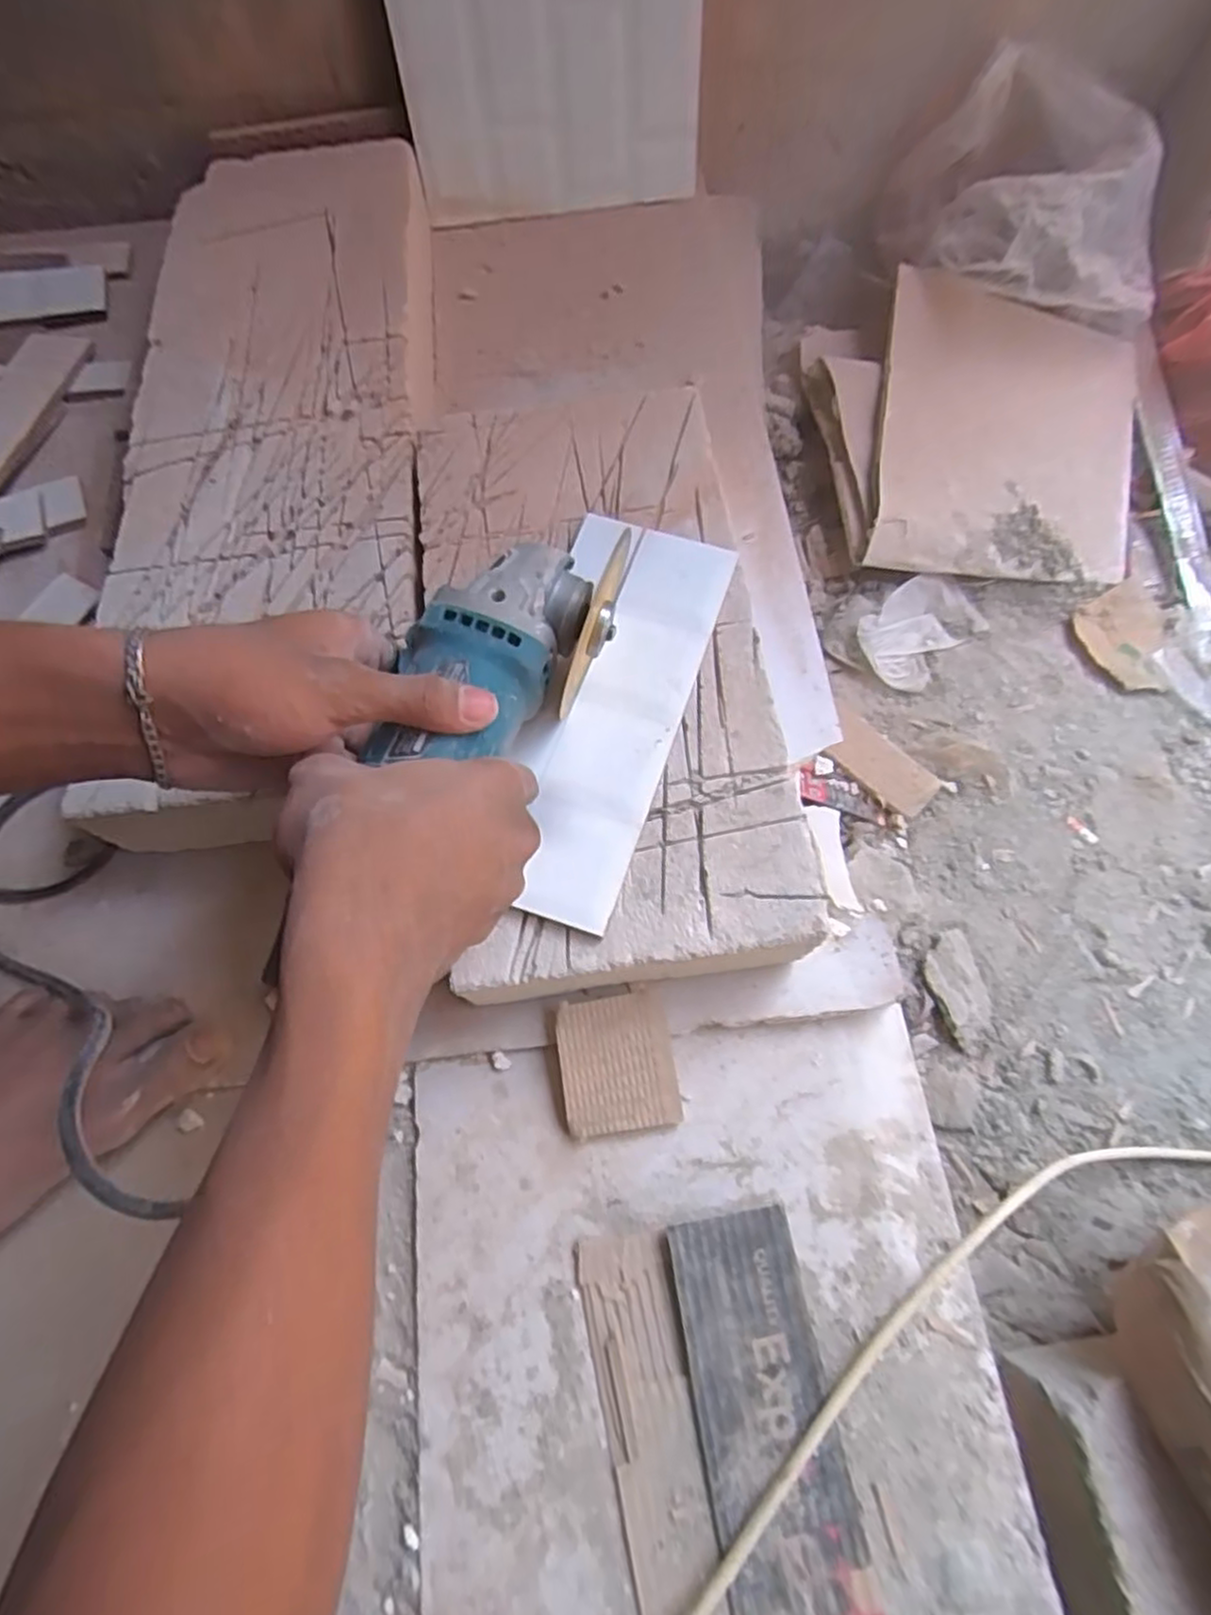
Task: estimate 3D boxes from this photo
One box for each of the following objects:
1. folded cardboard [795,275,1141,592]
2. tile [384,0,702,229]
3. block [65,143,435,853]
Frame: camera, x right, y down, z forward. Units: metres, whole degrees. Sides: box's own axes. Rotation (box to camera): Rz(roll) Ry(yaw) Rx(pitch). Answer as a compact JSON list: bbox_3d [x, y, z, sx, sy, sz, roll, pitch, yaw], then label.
[{"bbox_3d":[0.367,-0.361,0.711,0.332,0.111,0.272,-2,70,0],"label":"folded cardboard"},{"bbox_3d":[-0.043,-0.606,0.581,0.242,0.217,0.021,-11,62,-4],"label":"tile"},{"bbox_3d":[-0.228,-0.259,0.538,0.191,0.076,0.573,-5,70,-1],"label":"block"}]

